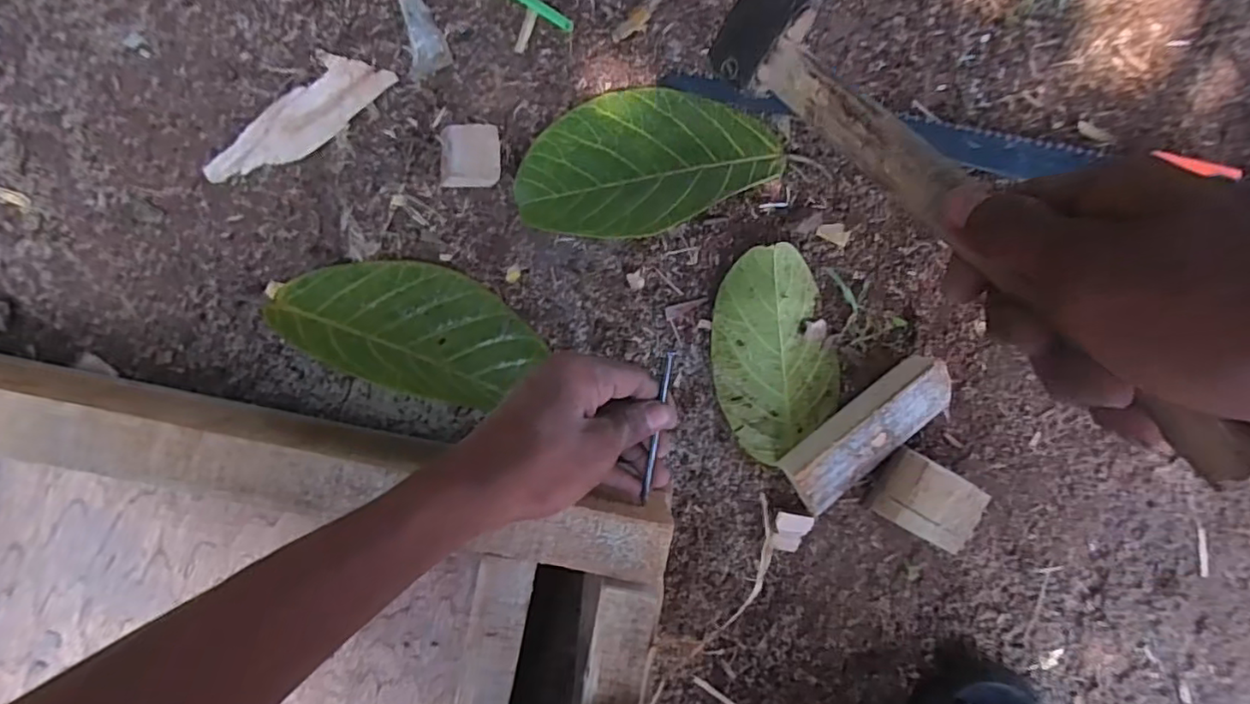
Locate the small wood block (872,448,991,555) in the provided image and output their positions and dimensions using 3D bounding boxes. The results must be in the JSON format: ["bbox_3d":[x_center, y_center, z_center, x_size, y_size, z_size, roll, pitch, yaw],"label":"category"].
[{"bbox_3d":[0.221,0.109,0.439,0.062,0.038,0.054,28,95,-7],"label":"small wood block"}]

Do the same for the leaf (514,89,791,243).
[{"bbox_3d":[0.018,-0.127,0.394,0.176,0.035,0.095,-6,98,-3],"label":"leaf"}]

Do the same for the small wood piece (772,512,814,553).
[{"bbox_3d":[0.123,0.134,0.448,0.028,0.015,0.030,12,97,-6],"label":"small wood piece"}]

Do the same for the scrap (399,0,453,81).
[{"bbox_3d":[-0.134,-0.208,0.387,0.028,0.007,0.054,-19,99,-1],"label":"scrap"}]

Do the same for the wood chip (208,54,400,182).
[{"bbox_3d":[-0.212,-0.148,0.390,0.130,0.004,0.039,-40,99,2],"label":"wood chip"}]

